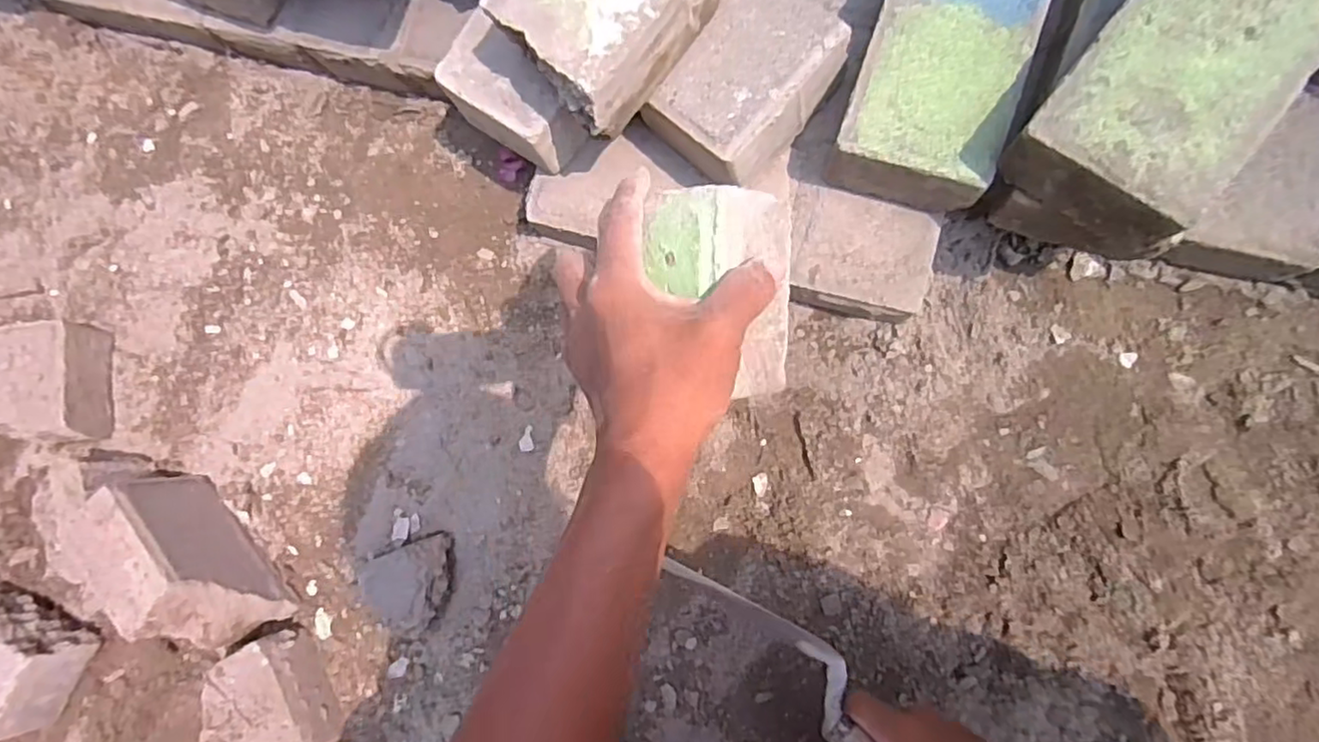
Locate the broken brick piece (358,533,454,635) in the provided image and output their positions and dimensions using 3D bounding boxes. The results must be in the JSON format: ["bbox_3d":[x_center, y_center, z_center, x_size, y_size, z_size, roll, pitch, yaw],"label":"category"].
[{"bbox_3d":[-0.202,0.181,0.551,0.068,0.060,0.070,-20,80,5],"label":"broken brick piece"}]

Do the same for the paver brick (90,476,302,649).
[{"bbox_3d":[-0.404,0.168,0.560,0.062,0.110,0.152,-39,80,4],"label":"paver brick"}]

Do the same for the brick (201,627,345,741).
[{"bbox_3d":[-0.339,0.294,0.560,0.093,0.063,0.113,-28,81,6],"label":"brick"}]

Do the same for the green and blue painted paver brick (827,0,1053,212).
[{"bbox_3d":[0.204,-0.225,0.472,0.106,0.080,0.206,19,89,11],"label":"green and blue painted paver brick"}]

